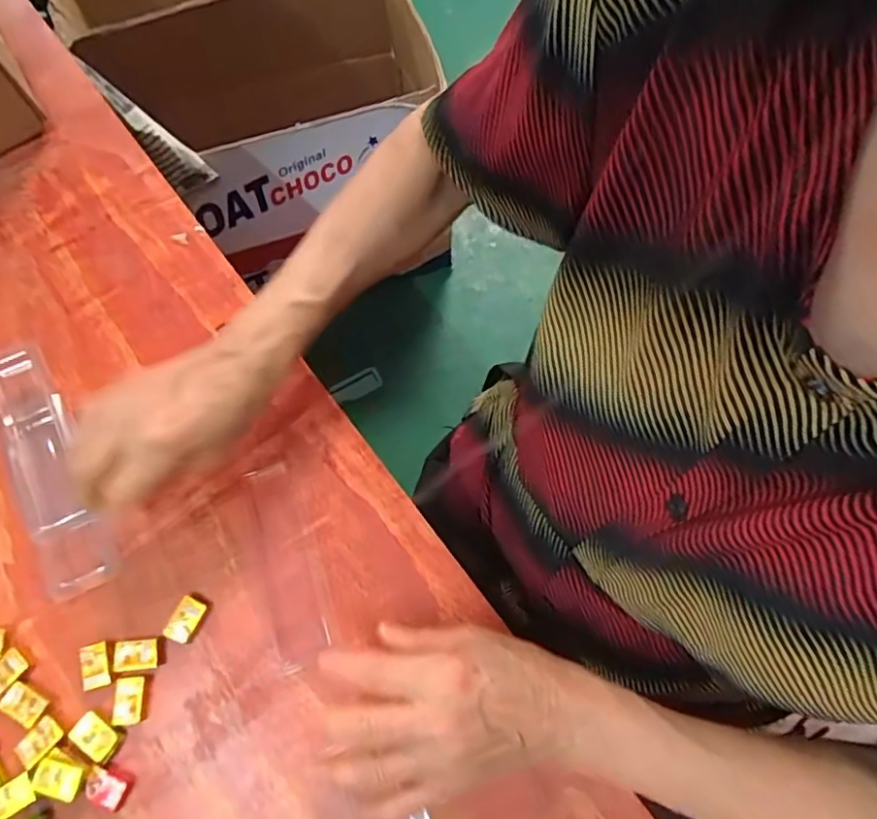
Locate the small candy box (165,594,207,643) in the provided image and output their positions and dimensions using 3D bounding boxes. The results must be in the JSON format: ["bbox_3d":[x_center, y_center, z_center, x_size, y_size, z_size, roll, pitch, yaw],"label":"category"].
[{"bbox_3d":[-0.158,0.131,0.361,0.018,0.008,0.026,26,72,8],"label":"small candy box"}]

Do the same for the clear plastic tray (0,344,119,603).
[{"bbox_3d":[-0.269,0.038,0.392,0.050,0.020,0.183,-28,73,-10],"label":"clear plastic tray"}]

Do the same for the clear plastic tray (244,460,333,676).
[{"bbox_3d":[-0.100,0.098,0.374,0.030,0.009,0.129,-17,72,-7],"label":"clear plastic tray"}]

